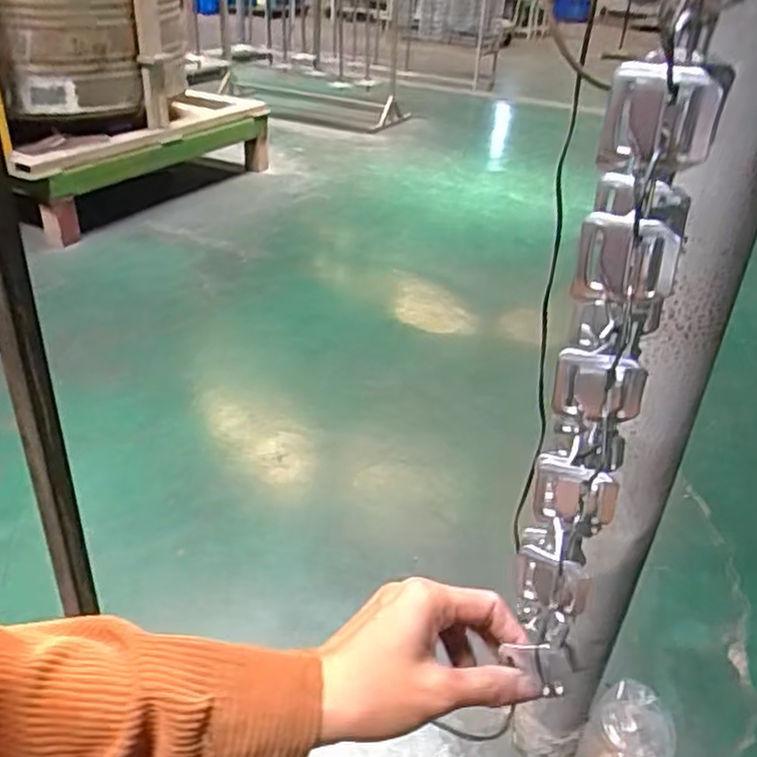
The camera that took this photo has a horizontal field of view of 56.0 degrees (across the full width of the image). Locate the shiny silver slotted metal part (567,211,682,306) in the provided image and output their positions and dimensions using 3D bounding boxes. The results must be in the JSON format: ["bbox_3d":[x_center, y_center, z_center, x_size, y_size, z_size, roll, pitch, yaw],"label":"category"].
[{"bbox_3d":[0.090,-0.043,0.261,0.033,0.035,0.013,21,36,26],"label":"shiny silver slotted metal part"}]

